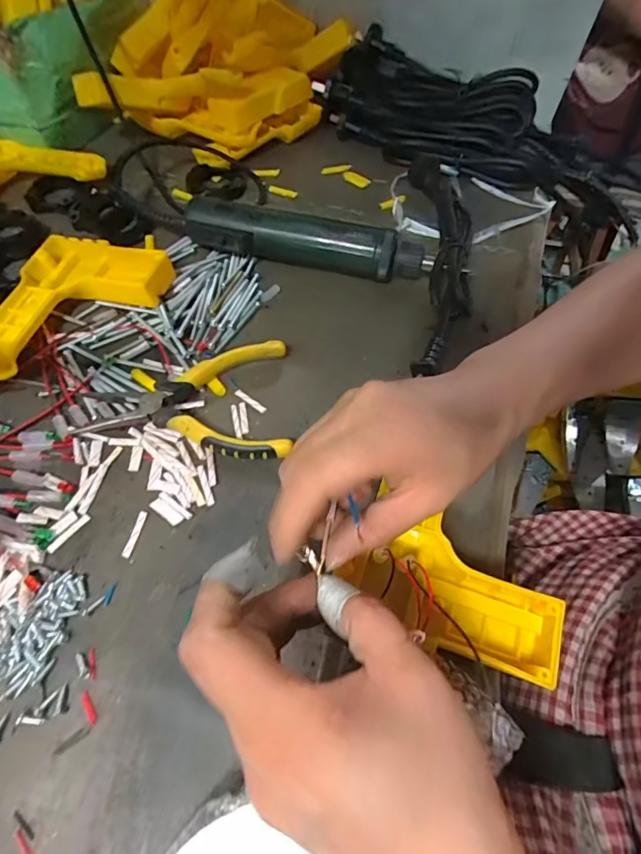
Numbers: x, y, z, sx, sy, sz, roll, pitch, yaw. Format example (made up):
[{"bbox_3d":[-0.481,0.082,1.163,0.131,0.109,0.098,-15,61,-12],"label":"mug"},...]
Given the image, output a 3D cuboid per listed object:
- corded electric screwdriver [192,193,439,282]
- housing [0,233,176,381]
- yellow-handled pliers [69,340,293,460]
[{"bbox_3d":[-0.012,-0.163,0.391,0.212,0.043,0.031,8,59,4],"label":"corded electric screwdriver"},{"bbox_3d":[-0.214,-0.108,0.352,0.164,0.032,0.113,-39,67,-21],"label":"housing"},{"bbox_3d":[-0.090,-0.025,0.314,0.143,0.020,0.090,6,59,3],"label":"yellow-handled pliers"}]

